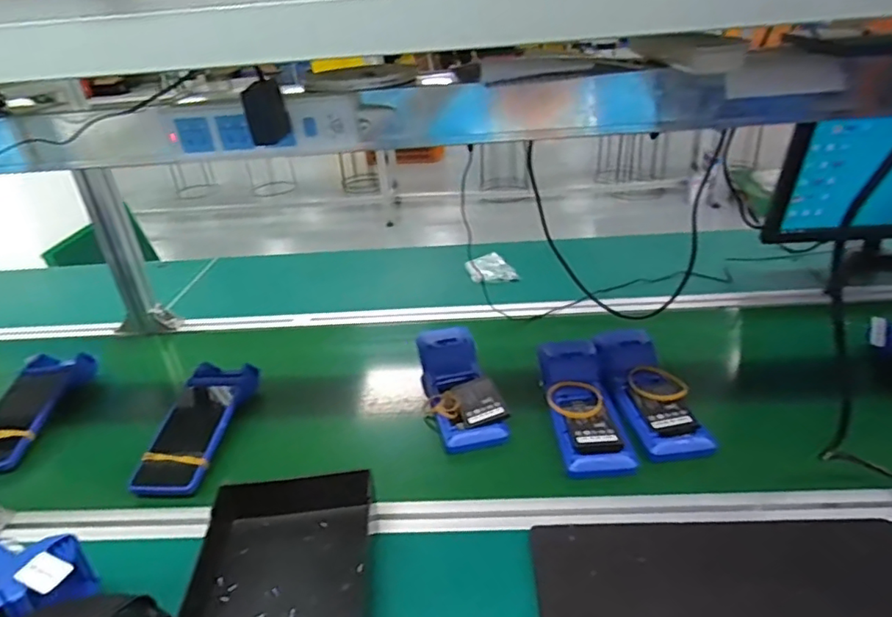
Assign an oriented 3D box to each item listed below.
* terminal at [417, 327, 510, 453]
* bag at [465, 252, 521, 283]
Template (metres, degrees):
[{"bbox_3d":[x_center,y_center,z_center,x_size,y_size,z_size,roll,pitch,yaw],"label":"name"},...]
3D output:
[{"bbox_3d":[0.018,0.105,0.778,0.091,0.062,0.219,-10,29,-9],"label":"terminal"},{"bbox_3d":[0.091,-0.077,1.121,0.085,0.023,0.111,-9,29,-8],"label":"bag"}]

